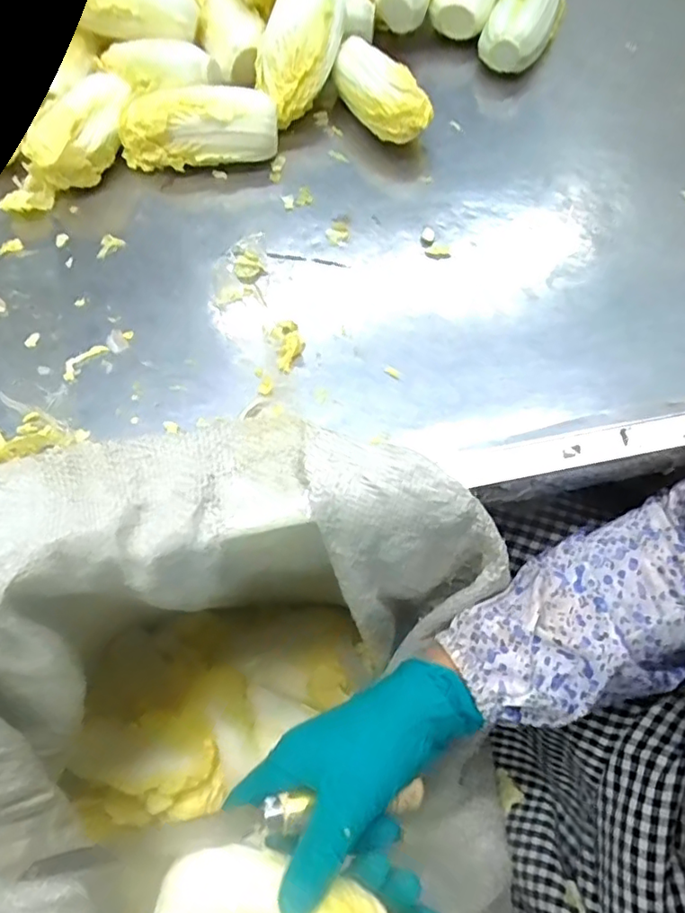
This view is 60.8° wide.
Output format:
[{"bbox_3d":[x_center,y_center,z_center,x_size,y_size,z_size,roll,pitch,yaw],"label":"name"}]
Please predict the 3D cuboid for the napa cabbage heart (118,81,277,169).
[{"bbox_3d":[-0.107,-0.246,0.429,0.118,0.041,0.046,0,65,1],"label":"napa cabbage heart"}]

